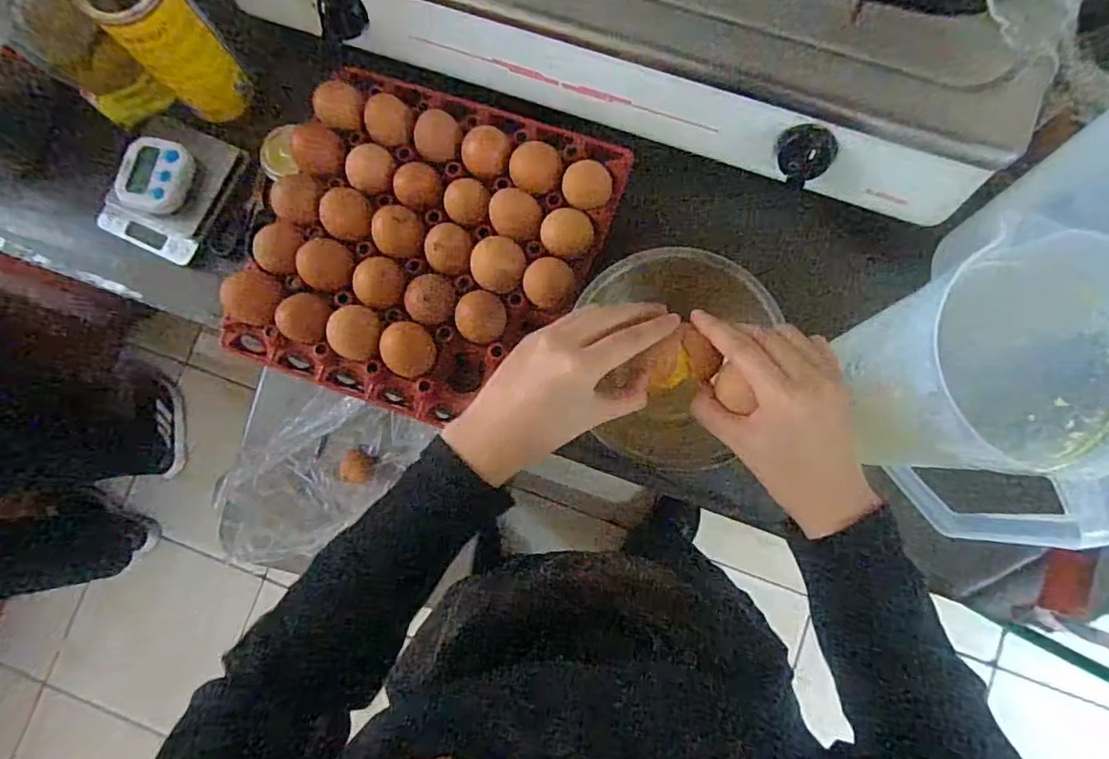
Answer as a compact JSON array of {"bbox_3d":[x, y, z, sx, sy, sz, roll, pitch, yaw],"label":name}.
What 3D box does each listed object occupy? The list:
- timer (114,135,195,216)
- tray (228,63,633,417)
[{"bbox_3d":[-0.373,-0.190,0.537,0.059,0.024,0.066,19,83,5],"label":"timer"},{"bbox_3d":[-0.110,-0.114,0.503,0.274,0.056,0.277,19,83,5],"label":"tray"}]

